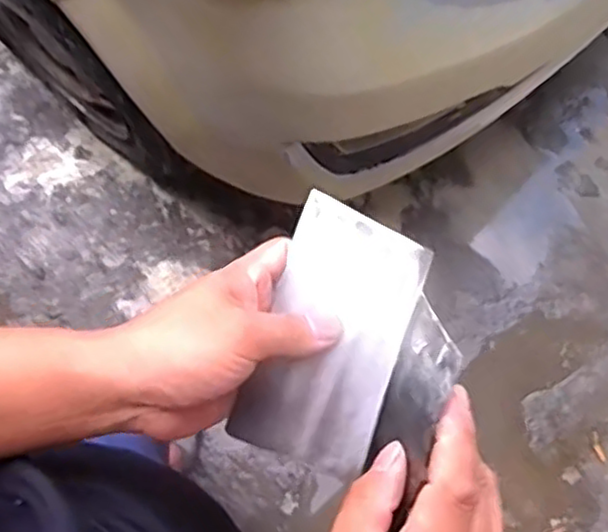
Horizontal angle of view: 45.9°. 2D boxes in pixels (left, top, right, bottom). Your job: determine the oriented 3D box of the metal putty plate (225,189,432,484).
[{"bbox_3d":[0.015,0.037,0.385,0.073,0.004,0.137,18,83,13],"label":"metal putty plate"}]

